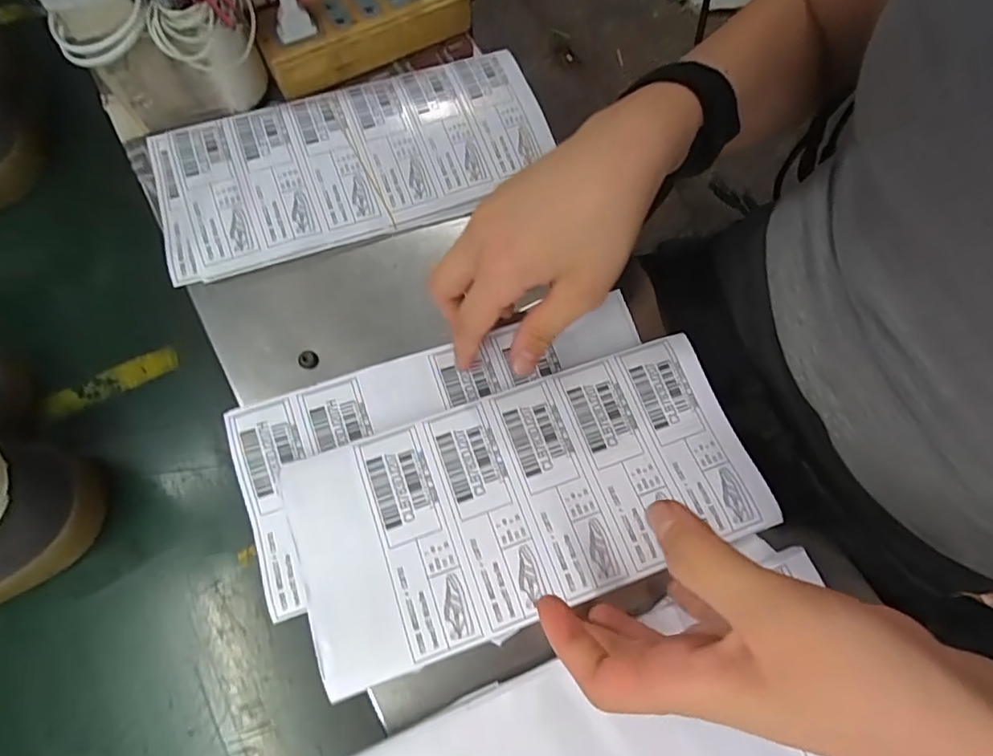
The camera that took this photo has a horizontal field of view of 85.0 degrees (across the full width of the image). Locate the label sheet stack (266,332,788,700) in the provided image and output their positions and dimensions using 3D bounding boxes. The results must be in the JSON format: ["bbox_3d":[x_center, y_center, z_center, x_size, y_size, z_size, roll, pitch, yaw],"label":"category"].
[{"bbox_3d":[0.018,0.062,0.295,0.247,0.006,0.118,-20,73,-9],"label":"label sheet stack"}]

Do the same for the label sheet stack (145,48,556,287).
[{"bbox_3d":[-0.099,-0.152,0.376,0.267,0.018,0.119,-17,74,-8],"label":"label sheet stack"}]

